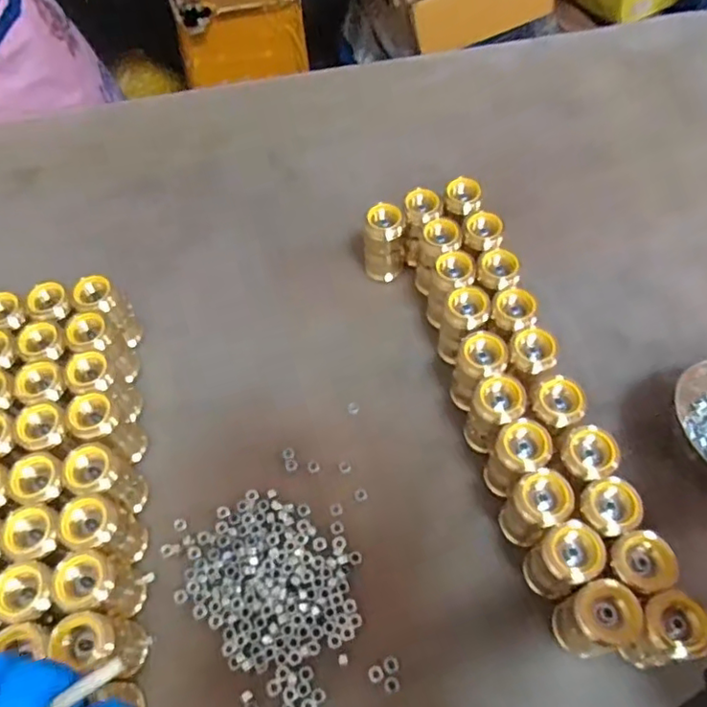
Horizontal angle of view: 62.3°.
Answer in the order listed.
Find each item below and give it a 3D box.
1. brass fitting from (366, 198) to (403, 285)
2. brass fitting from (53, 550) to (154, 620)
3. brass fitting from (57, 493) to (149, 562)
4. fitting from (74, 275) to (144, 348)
[{"bbox_3d":[0.024,-0.089,0.461,0.029,0.060,0.024,-6,62,0],"label":"brass fitting"},{"bbox_3d":[-0.146,0.135,0.340,0.028,0.063,0.029,13,64,10],"label":"brass fitting"},{"bbox_3d":[-0.152,0.108,0.359,0.028,0.065,0.029,-1,62,2],"label":"brass fitting"},{"bbox_3d":[-0.183,-0.032,0.443,0.028,0.065,0.026,24,66,15],"label":"fitting"}]

